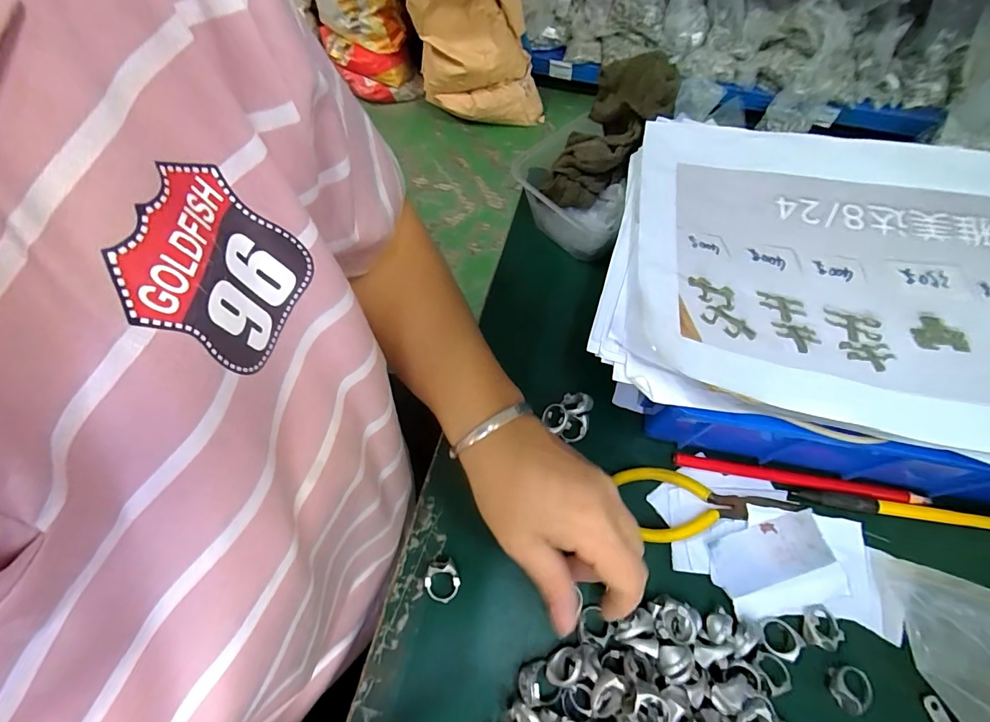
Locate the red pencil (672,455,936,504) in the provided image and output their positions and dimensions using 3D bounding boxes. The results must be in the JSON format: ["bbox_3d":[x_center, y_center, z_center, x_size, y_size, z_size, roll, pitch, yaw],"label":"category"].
[{"bbox_3d":[0.205,0.080,0.298,0.161,0.006,0.008,9,63,5],"label":"red pencil"}]

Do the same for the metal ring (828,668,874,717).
[{"bbox_3d":[0.203,0.186,0.249,0.021,0.011,0.019,-23,65,-11],"label":"metal ring"}]

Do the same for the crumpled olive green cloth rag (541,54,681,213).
[{"bbox_3d":[0.091,-0.185,0.364,0.066,0.046,0.145,33,87,16],"label":"crumpled olive green cloth rag"}]

